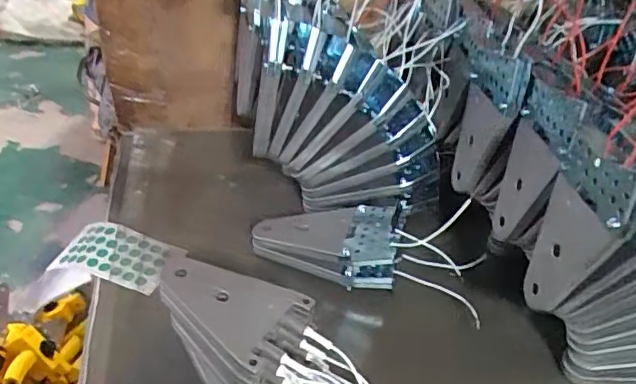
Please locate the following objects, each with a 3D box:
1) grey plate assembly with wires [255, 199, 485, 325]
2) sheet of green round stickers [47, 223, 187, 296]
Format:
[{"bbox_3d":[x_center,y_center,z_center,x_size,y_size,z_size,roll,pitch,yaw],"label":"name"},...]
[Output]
[{"bbox_3d":[0.041,0.047,0.484,0.201,0.072,0.072,12,37,7],"label":"grey plate assembly with wires"},{"bbox_3d":[-0.183,0.061,0.511,0.112,0.022,0.060,17,38,13],"label":"sheet of green round stickers"}]

